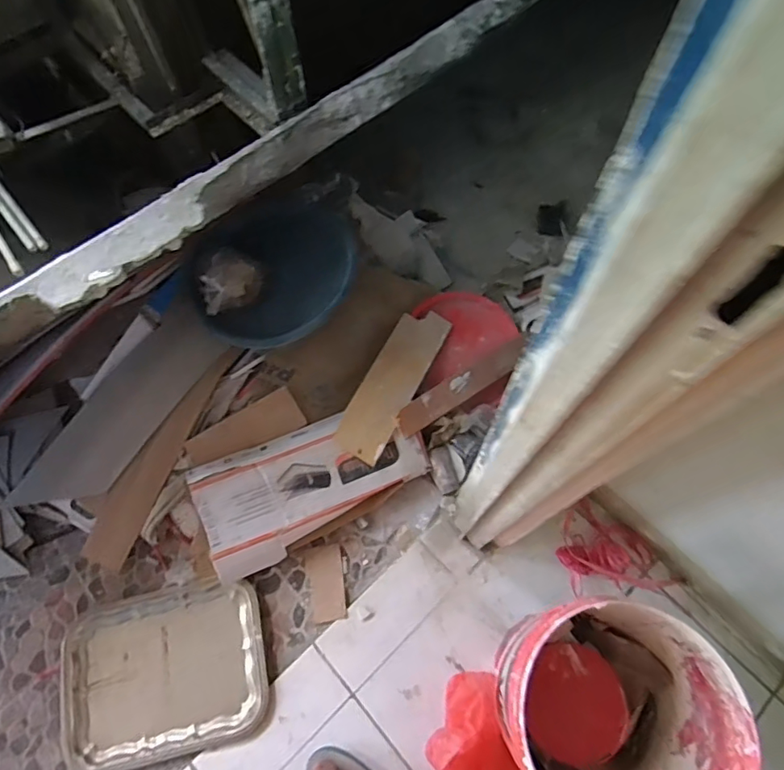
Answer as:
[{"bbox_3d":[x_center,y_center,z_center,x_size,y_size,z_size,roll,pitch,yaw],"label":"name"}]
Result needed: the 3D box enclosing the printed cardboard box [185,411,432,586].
[{"bbox_3d":[-0.189,0.217,1.120,0.467,0.079,0.249,-24,93,-12],"label":"printed cardboard box"}]

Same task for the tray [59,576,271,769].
[{"bbox_3d":[-0.462,0.577,1.032,0.409,0.035,0.300,-13,66,-4],"label":"tray"}]

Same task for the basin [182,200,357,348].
[{"bbox_3d":[-0.260,-0.253,1.131,0.364,0.071,0.309,-26,68,-10],"label":"basin"}]

